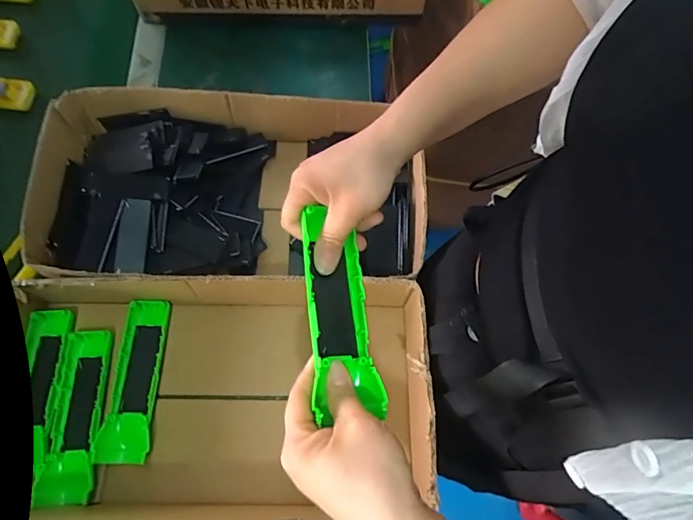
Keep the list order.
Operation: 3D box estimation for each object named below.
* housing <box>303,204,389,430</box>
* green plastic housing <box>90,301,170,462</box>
[{"bbox_3d":[-0.009,0.037,0.321,0.049,0.023,0.151,3,64,-29],"label":"housing"},{"bbox_3d":[-0.217,0.120,0.450,0.047,0.016,0.161,1,70,0],"label":"green plastic housing"}]

